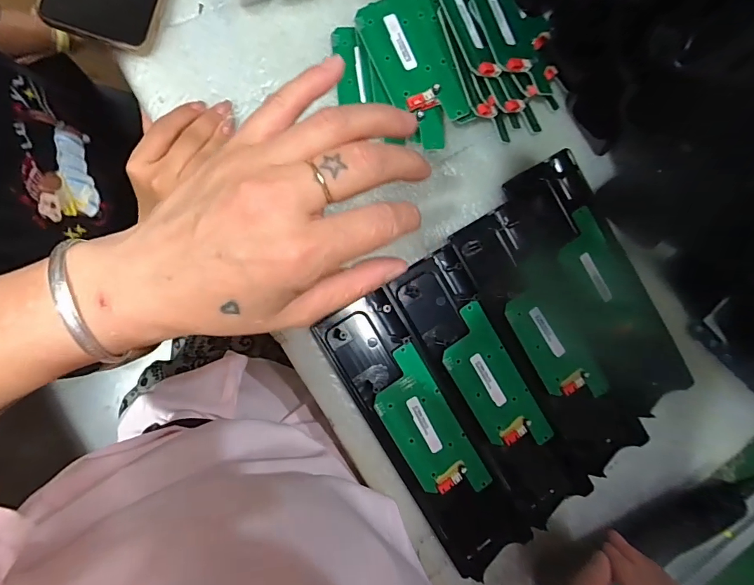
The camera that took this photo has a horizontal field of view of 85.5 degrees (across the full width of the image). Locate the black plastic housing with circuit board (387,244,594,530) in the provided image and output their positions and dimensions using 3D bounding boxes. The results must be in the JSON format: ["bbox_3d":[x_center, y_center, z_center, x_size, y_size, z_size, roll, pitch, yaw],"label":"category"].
[{"bbox_3d":[0.097,0.081,0.351,0.064,0.017,0.239,-32,93,-11],"label":"black plastic housing with circuit board"}]

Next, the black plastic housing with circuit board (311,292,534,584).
[{"bbox_3d":[0.038,0.117,0.336,0.070,0.012,0.244,-32,88,-9],"label":"black plastic housing with circuit board"}]

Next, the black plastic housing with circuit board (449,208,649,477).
[{"bbox_3d":[0.151,0.045,0.361,0.063,0.018,0.245,-34,94,-11],"label":"black plastic housing with circuit board"}]

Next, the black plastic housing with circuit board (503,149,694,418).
[{"bbox_3d":[0.205,-0.011,0.362,0.074,0.019,0.236,-30,93,-11],"label":"black plastic housing with circuit board"}]

